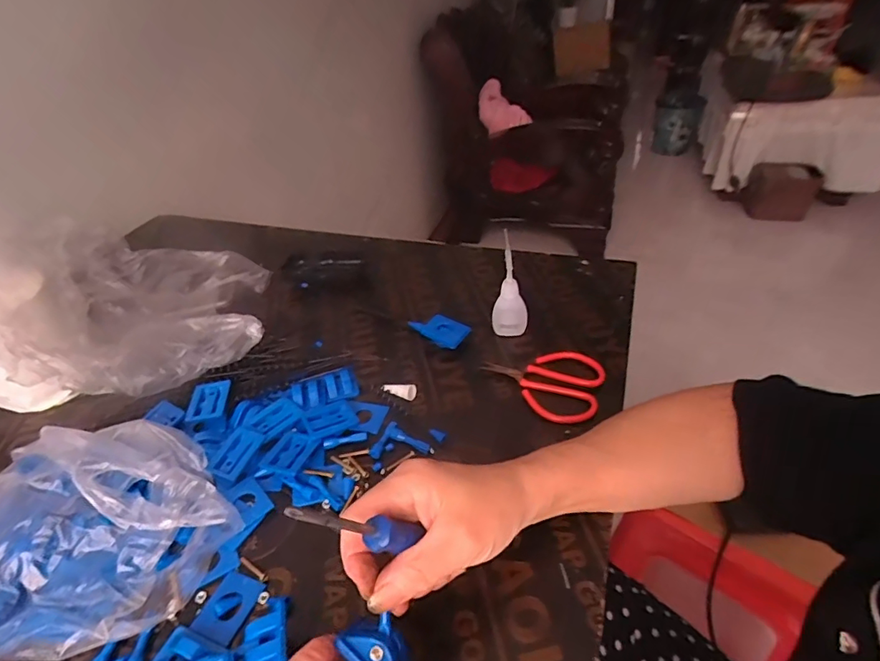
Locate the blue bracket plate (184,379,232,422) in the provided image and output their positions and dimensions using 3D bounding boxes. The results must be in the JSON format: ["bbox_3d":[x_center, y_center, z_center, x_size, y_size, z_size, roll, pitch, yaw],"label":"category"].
[{"bbox_3d":[-0.219,0.067,0.456,0.035,0.009,0.047,-12,43,-3],"label":"blue bracket plate"}]

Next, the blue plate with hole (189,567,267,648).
[{"bbox_3d":[-0.144,0.185,0.327,0.036,0.005,0.041,9,45,22],"label":"blue plate with hole"}]

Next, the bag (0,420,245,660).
[{"bbox_3d":[-0.260,0.137,0.352,0.205,0.061,0.162,0,40,7],"label":"bag"}]

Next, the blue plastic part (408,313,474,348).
[{"bbox_3d":[-0.001,-0.003,0.524,0.068,0.015,0.032,28,50,34],"label":"blue plastic part"}]

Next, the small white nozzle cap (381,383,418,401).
[{"bbox_3d":[-0.039,0.055,0.462,0.035,0.010,0.015,10,42,19],"label":"small white nozzle cap"}]

